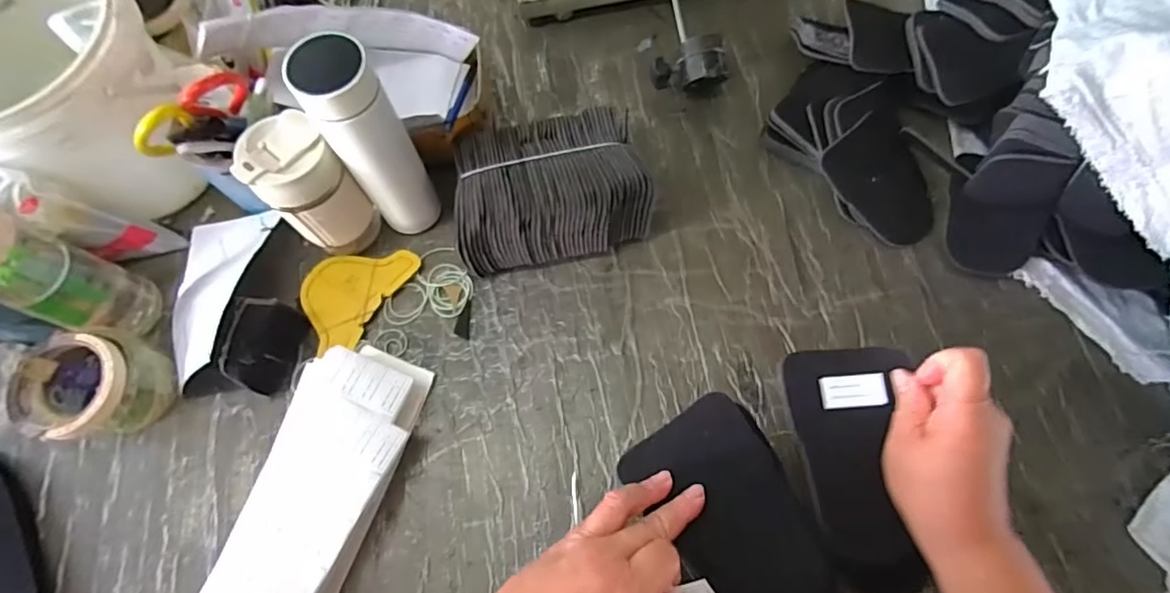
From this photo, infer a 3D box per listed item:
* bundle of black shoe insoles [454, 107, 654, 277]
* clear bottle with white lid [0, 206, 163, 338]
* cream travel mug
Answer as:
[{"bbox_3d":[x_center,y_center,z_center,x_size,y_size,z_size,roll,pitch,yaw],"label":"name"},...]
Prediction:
[{"bbox_3d":[-0.036,-0.114,0.601,0.194,0.101,0.137,-11,70,-3],"label":"bundle of black shoe insoles"},{"bbox_3d":[-0.492,-0.027,0.501,0.076,0.220,0.074,19,70,10],"label":"clear bottle with white lid"},{"bbox_3d":[-0.270,-0.100,0.572,0.071,0.161,0.076,41,75,17],"label":"cream travel mug"}]

